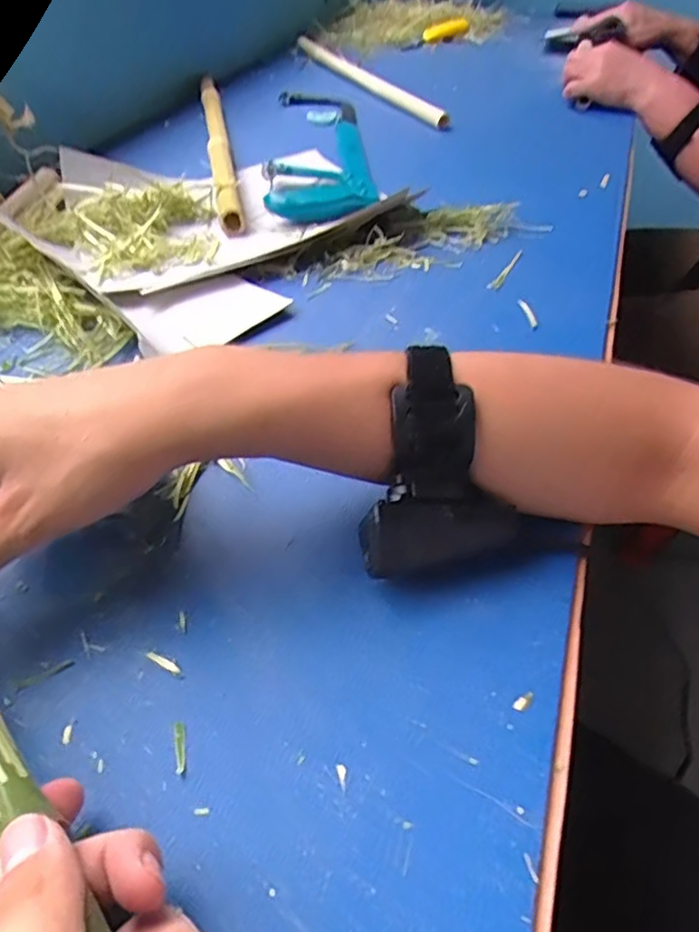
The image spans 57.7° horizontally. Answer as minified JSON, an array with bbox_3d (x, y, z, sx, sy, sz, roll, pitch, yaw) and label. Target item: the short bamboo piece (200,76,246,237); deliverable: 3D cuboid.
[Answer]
[{"bbox_3d":[-0.151,-0.375,0.722,0.023,0.025,0.468,-9,46,-8],"label":"short bamboo piece"}]

